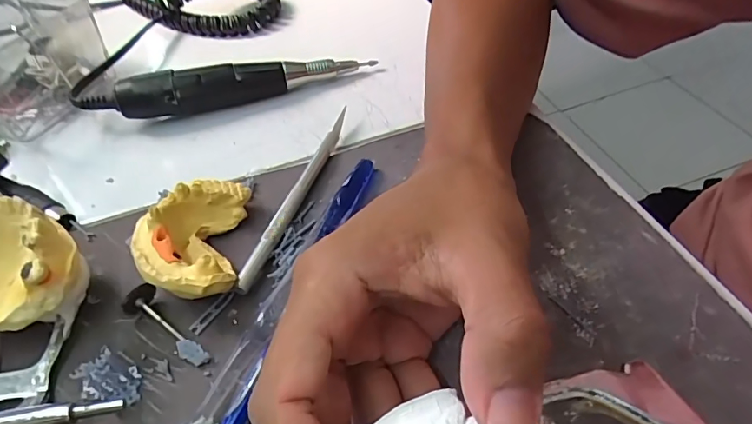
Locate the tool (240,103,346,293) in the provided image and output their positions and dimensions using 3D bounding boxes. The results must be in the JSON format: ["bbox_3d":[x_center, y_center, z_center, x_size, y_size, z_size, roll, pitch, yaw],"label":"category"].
[{"bbox_3d":[-0.042,-0.007,0.259,0.008,0.012,0.119,14,52,16],"label":"tool"}]

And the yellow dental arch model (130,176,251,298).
[{"bbox_3d":[-0.087,0.015,0.231,0.046,0.030,0.066,-5,49,0],"label":"yellow dental arch model"}]

